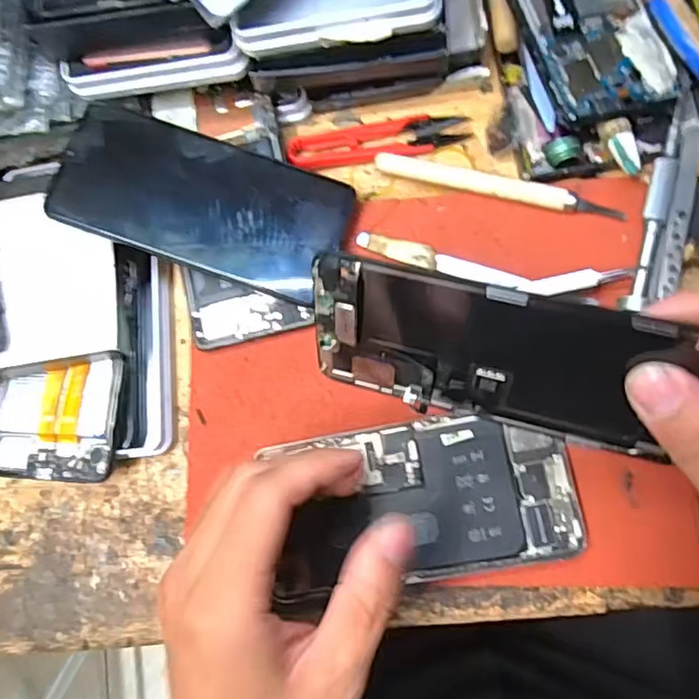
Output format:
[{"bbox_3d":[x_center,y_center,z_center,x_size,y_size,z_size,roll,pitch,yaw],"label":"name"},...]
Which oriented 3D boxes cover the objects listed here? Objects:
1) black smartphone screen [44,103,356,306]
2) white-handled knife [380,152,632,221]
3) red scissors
[{"bbox_3d":[-0.078,-0.080,0.308,0.153,0.004,0.070,19,78,0],"label":"black smartphone screen"},{"bbox_3d":[0.078,-0.086,0.306,0.129,0.013,0.010,16,83,12],"label":"white-handled knife"},{"bbox_3d":[0.015,-0.119,0.328,0.099,0.006,0.022,-8,79,8],"label":"red scissors"}]

